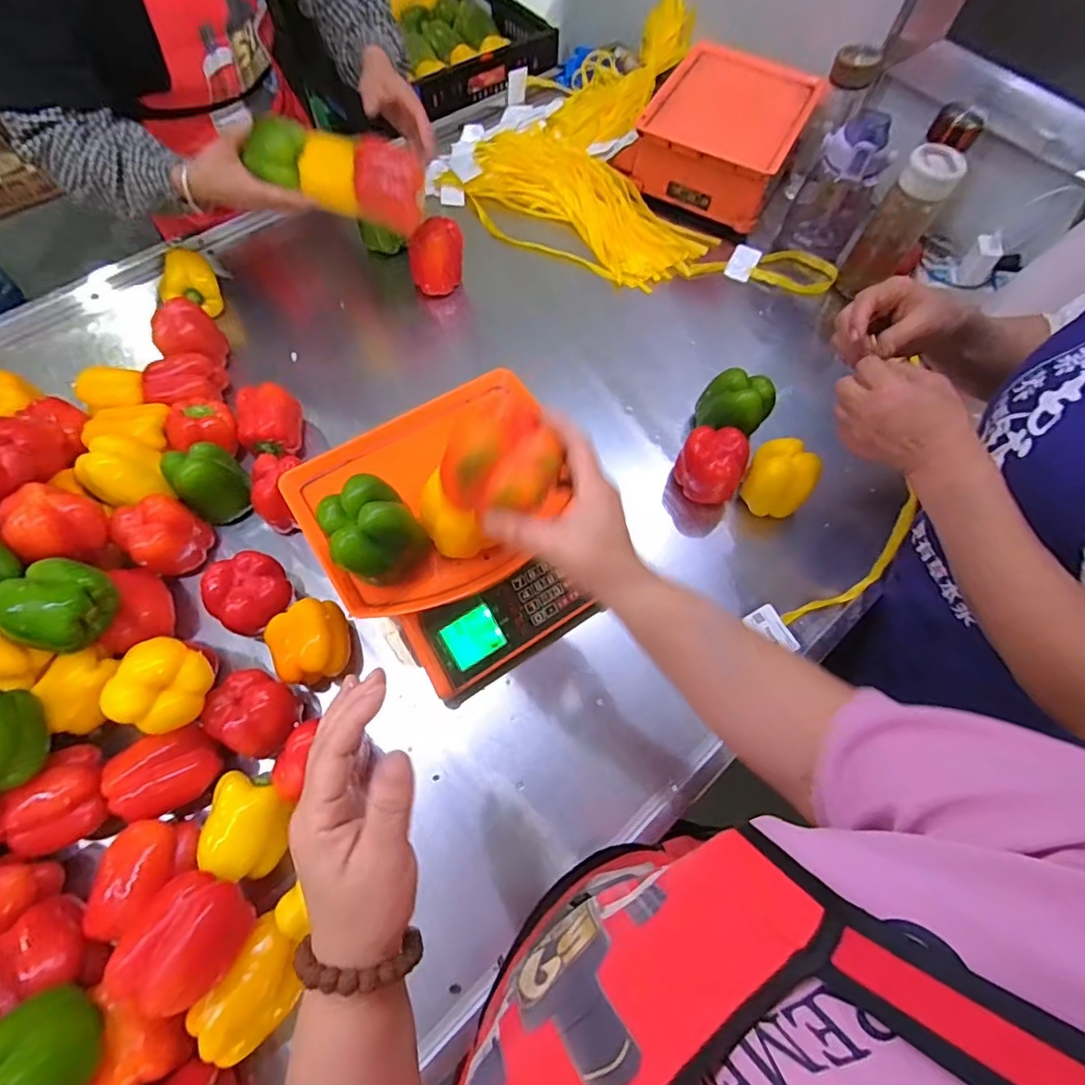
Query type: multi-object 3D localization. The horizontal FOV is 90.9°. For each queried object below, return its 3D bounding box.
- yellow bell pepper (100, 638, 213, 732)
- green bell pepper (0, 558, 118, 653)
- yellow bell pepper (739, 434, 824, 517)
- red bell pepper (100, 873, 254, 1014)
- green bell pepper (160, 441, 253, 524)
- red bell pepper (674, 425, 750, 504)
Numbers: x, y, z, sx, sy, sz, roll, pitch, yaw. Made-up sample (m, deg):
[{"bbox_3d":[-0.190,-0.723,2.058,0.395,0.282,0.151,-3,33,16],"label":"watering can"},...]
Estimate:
[{"bbox_3d":[-0.344,0.129,0.489,0.068,0.069,0.085,18,66,5],"label":"yellow bell pepper"},{"bbox_3d":[-0.458,0.059,0.504,0.072,0.070,0.081,3,66,-1],"label":"green bell pepper"},{"bbox_3d":[0.295,-0.079,0.663,0.074,0.078,0.060,25,67,8],"label":"yellow bell pepper"},{"bbox_3d":[-0.282,0.313,0.419,0.078,0.065,0.087,25,67,8],"label":"red bell pepper"},{"bbox_3d":[-0.387,-0.071,0.627,0.068,0.075,0.062,1,66,-2],"label":"green bell pepper"},{"bbox_3d":[0.214,-0.101,0.678,0.078,0.069,0.073,20,66,6],"label":"red bell pepper"}]

